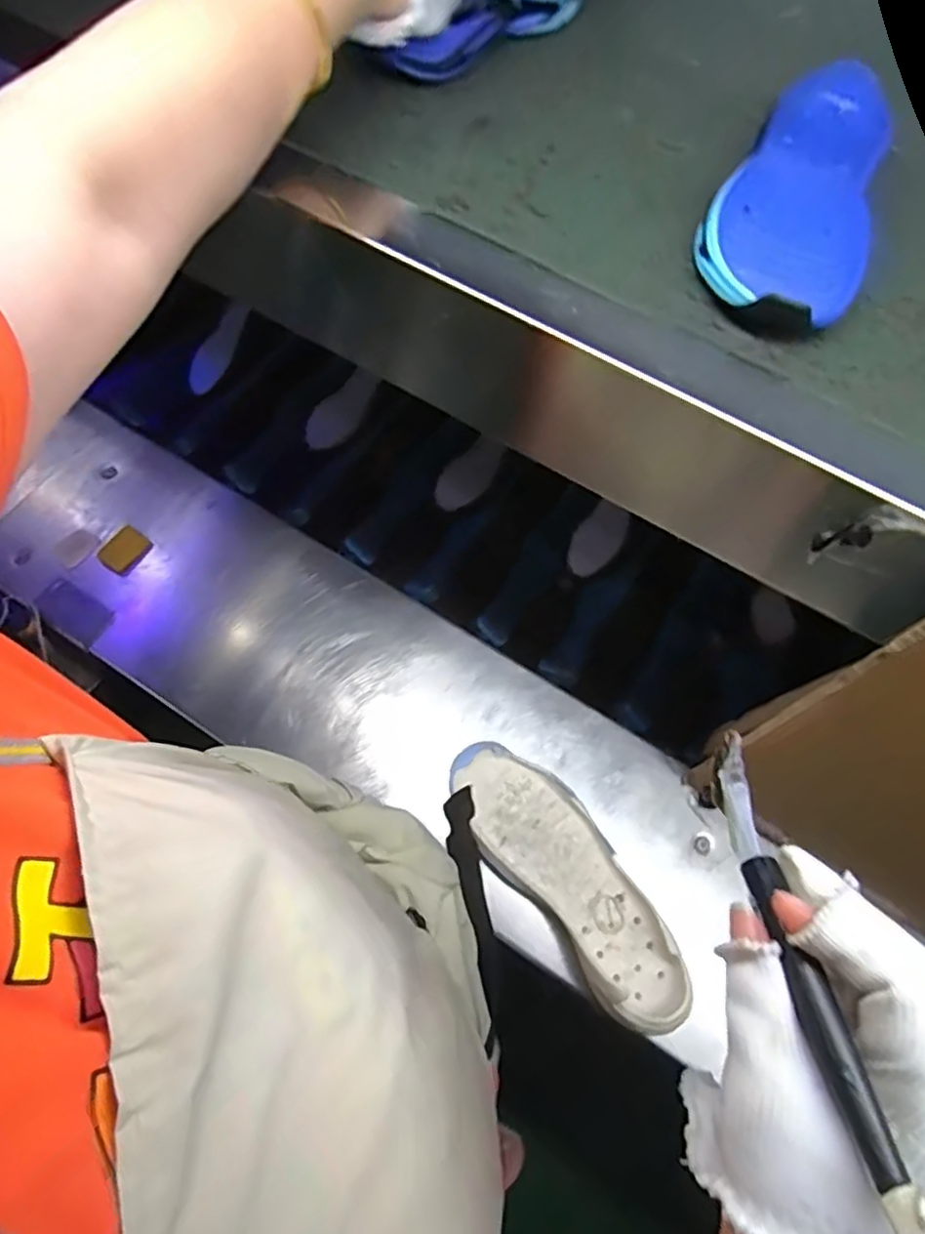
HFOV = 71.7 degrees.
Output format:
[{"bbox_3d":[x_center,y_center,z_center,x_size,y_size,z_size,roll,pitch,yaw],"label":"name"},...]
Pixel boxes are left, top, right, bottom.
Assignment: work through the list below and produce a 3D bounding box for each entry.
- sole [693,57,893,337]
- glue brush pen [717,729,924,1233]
[{"bbox_3d":[0.190,-0.230,0.353,0.083,0.031,0.206,29,67,9],"label":"sole"},{"bbox_3d":[0.119,0.111,0.238,0.013,0.020,0.148,0,42,-2],"label":"glue brush pen"}]

